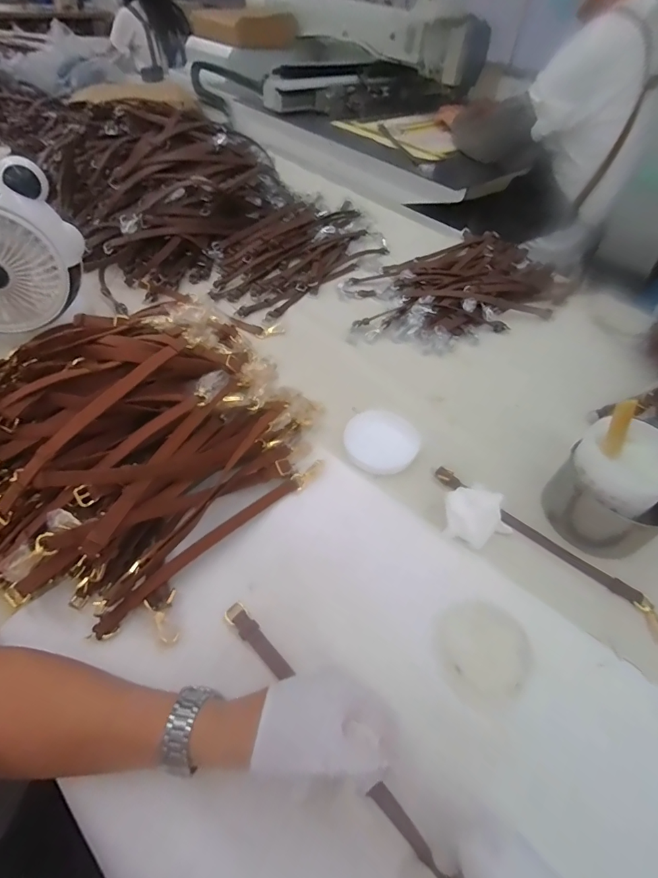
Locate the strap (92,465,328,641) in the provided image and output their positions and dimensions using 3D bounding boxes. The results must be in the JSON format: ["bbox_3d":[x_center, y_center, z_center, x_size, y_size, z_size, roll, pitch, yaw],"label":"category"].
[{"bbox_3d":[-0.127,0.112,0.496,0.023,0.010,0.320,38,57,24],"label":"strap"}]

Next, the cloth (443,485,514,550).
[{"bbox_3d":[0.199,0.104,0.539,0.094,0.046,0.064,3,50,-3],"label":"cloth"}]

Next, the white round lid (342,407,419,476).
[{"bbox_3d":[0.079,0.005,0.625,0.111,0.022,0.096,18,70,11],"label":"white round lid"}]

